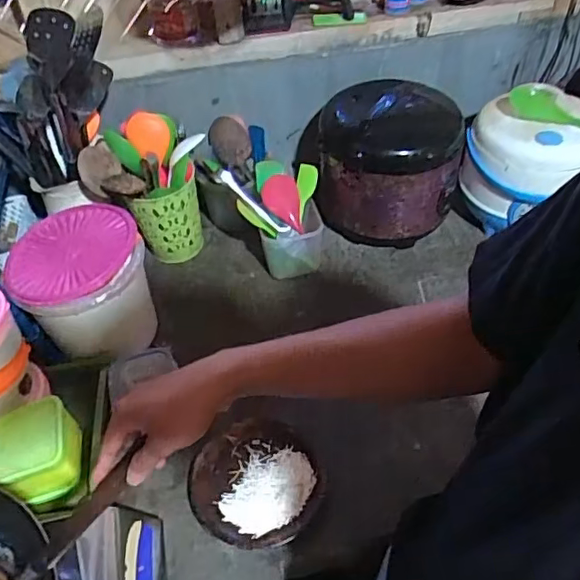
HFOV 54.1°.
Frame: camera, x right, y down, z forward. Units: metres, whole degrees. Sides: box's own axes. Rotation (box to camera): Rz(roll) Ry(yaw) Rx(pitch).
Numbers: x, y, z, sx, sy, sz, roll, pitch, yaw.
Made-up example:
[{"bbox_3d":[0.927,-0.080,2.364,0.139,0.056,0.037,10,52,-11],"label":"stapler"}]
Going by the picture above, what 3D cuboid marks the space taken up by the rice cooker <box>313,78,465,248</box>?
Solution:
[{"bbox_3d":[0.184,-0.254,1.095,0.249,0.233,0.256,3,49,5],"label":"rice cooker"}]

